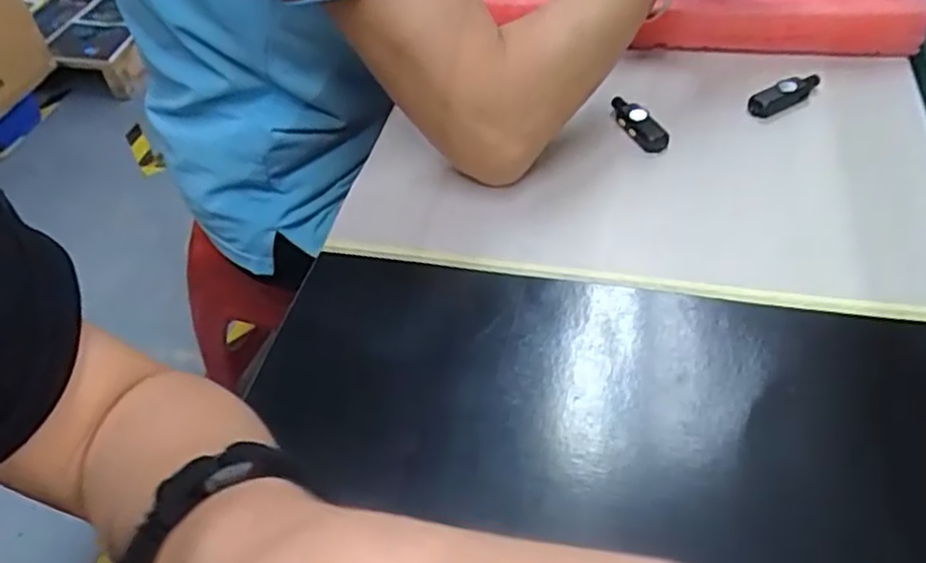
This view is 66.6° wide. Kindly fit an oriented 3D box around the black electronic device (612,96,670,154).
[{"bbox_3d":[0.119,-0.109,0.484,0.017,0.018,0.056,-19,50,-12],"label":"black electronic device"}]

